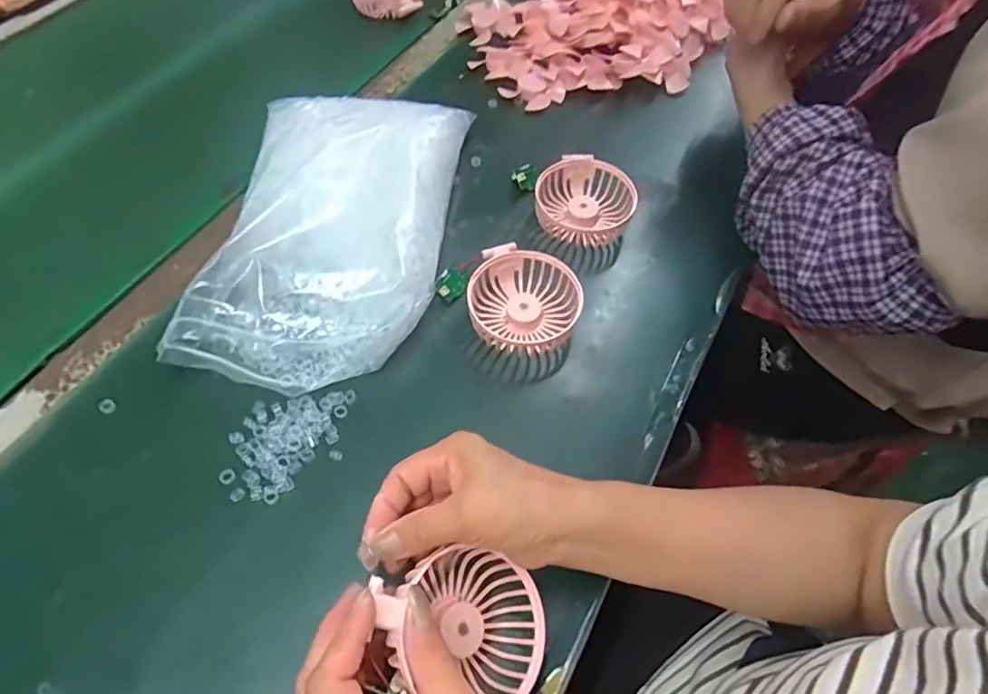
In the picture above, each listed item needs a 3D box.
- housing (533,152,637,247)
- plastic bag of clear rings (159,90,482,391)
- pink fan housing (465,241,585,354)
[{"bbox_3d":[0.082,-0.133,0.522,0.087,0.032,0.088,-1,57,-2],"label":"housing"},{"bbox_3d":[-0.130,-0.106,0.475,0.175,0.068,0.294,6,57,2],"label":"plastic bag of clear rings"},{"bbox_3d":[0.023,-0.034,0.463,0.091,0.040,0.088,34,63,19],"label":"pink fan housing"}]

